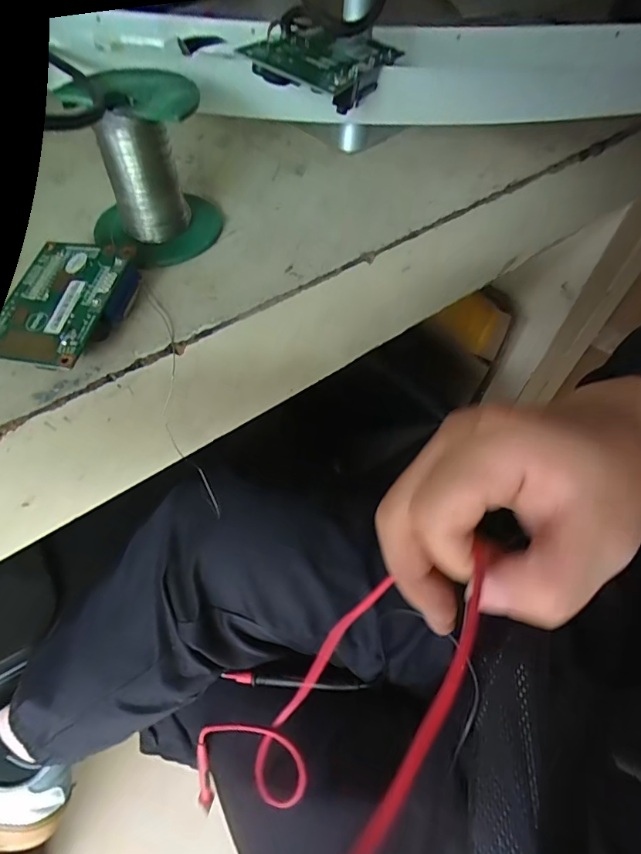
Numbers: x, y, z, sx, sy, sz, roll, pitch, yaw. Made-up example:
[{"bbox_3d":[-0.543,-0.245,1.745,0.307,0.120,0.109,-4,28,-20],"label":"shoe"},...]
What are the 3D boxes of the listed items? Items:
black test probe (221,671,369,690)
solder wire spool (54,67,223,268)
[{"bbox_3d":[-0.021,0.206,0.378,0.116,0.011,0.009,5,55,0],"label":"black test probe"},{"bbox_3d":[-0.088,-0.129,0.237,0.062,0.074,0.062,-15,57,-13],"label":"solder wire spool"}]

